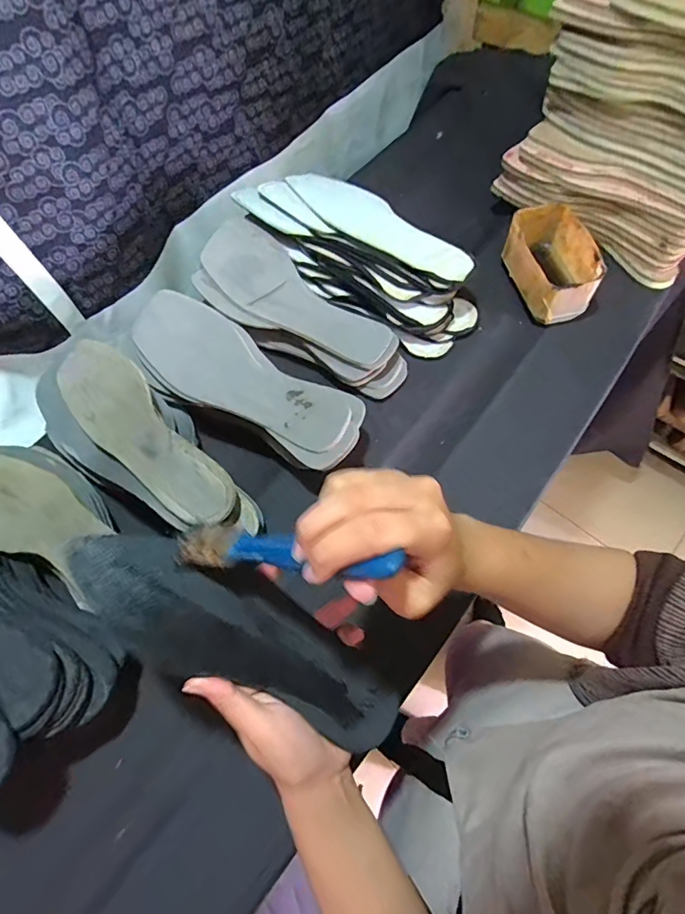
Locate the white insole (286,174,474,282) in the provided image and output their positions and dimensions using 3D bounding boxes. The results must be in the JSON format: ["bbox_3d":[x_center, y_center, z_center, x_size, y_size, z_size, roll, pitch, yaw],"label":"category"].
[{"bbox_3d":[0.035,-0.276,0.558,0.073,0.017,0.266,-44,68,-3],"label":"white insole"}]

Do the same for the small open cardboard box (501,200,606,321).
[{"bbox_3d":[0.249,-0.229,0.556,0.080,0.064,0.124,-14,63,-4],"label":"small open cardboard box"}]

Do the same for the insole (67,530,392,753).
[{"bbox_3d":[-0.062,0.119,0.307,0.232,0.011,0.069,34,66,-13],"label":"insole"}]

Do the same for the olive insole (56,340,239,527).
[{"bbox_3d":[-0.185,-0.023,0.432,0.068,0.028,0.229,-42,68,-17],"label":"olive insole"}]

